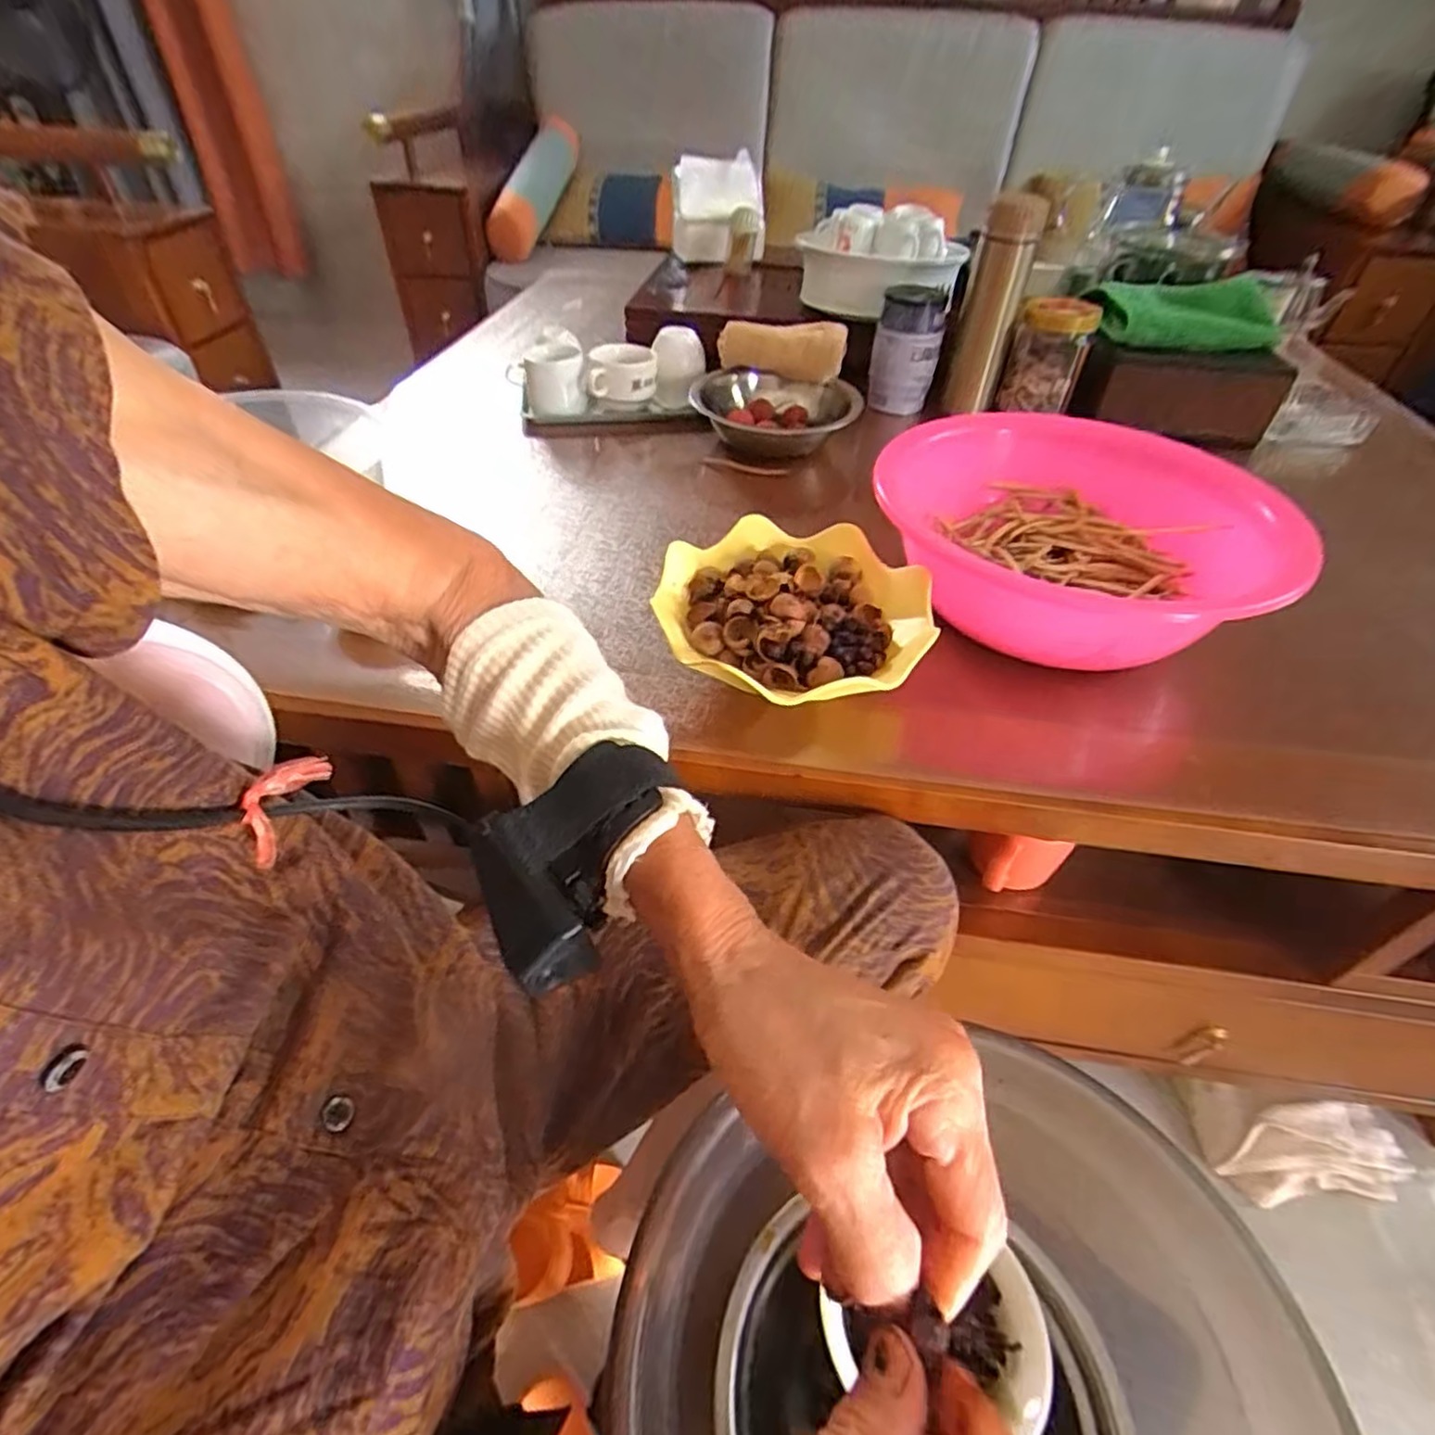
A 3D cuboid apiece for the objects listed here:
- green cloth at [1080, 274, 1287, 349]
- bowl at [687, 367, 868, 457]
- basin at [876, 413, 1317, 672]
[{"bbox_3d":[0.596,-0.528,0.912,0.226,0.055,0.137,1,44,0],"label":"green cloth"},{"bbox_3d":[0.068,-0.362,0.848,0.194,0.058,0.194,6,44,6],"label":"bowl"},{"bbox_3d":[0.288,-0.140,0.586,0.286,0.104,0.304,0,44,0],"label":"basin"}]

